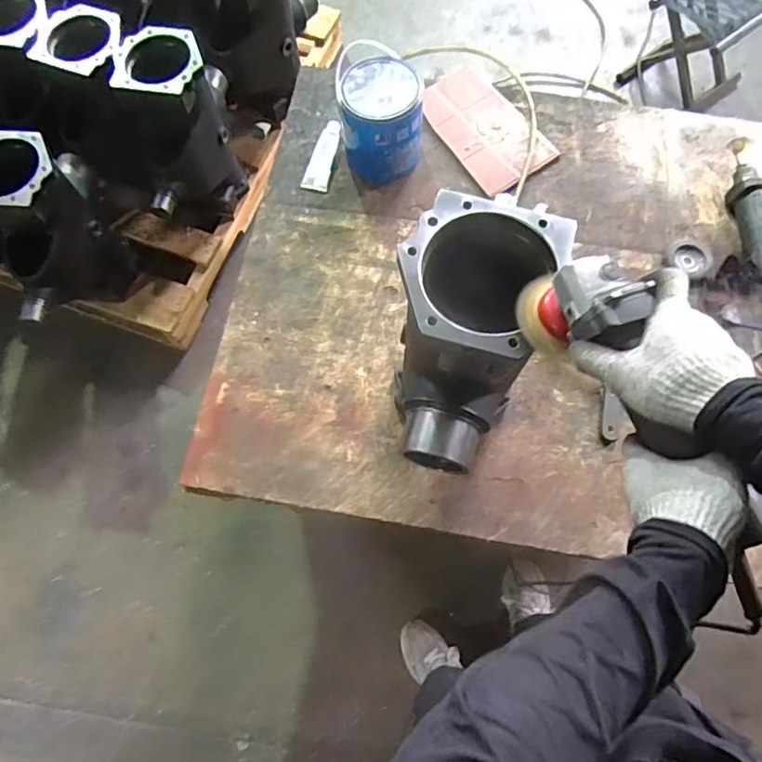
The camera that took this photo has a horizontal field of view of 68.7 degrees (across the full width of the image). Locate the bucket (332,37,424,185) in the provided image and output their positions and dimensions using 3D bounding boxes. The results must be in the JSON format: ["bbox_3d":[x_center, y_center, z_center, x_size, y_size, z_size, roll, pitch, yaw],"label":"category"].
[{"bbox_3d":[0.002,-0.494,1.054,0.153,0.152,0.164,-2,70,1],"label":"bucket"}]

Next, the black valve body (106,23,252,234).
[{"bbox_3d":[-0.446,-0.546,1.277,0.176,0.373,0.352,-1,70,2],"label":"black valve body"}]

